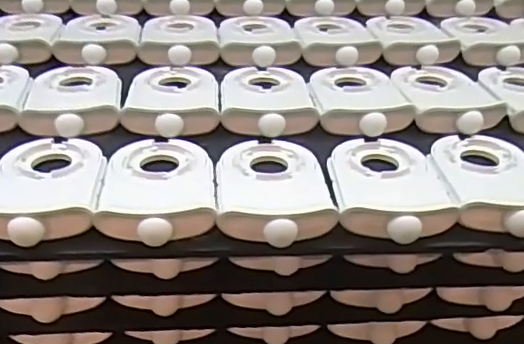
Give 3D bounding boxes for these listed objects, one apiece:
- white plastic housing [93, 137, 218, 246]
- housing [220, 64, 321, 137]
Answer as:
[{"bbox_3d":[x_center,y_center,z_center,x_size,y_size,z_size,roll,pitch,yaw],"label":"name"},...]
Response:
[{"bbox_3d":[-0.054,0.002,0.324,0.057,0.013,0.090,-2,37,-6],"label":"white plastic housing"},{"bbox_3d":[0.003,-0.051,0.394,0.056,0.015,0.086,-2,37,-5],"label":"housing"}]

